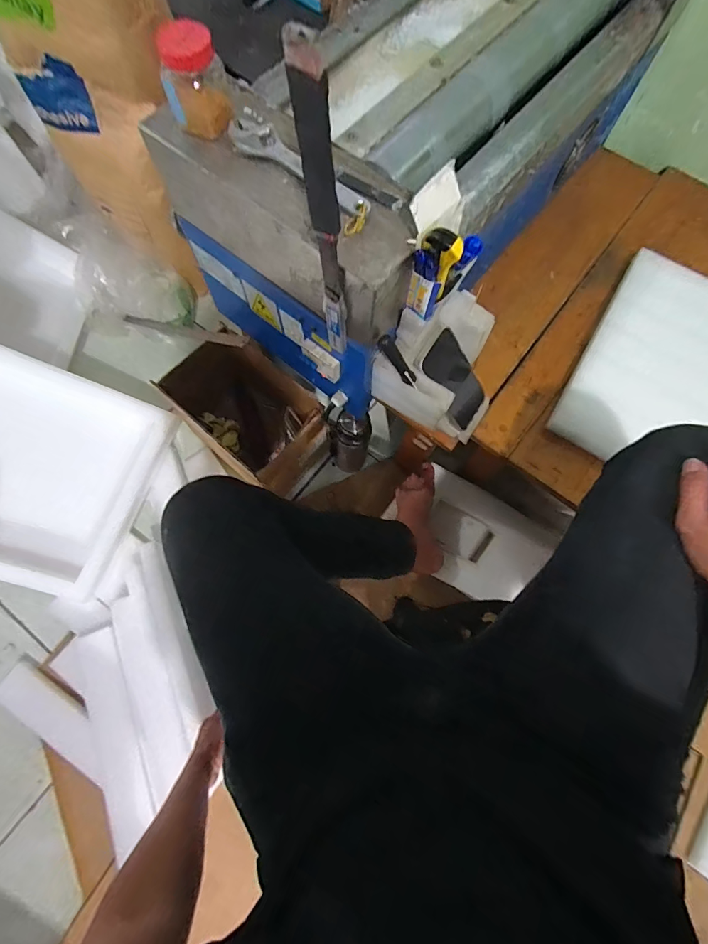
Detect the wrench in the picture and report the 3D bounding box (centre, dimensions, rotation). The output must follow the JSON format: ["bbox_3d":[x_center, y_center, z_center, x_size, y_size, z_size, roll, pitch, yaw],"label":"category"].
[{"bbox_3d":[-0.064,-0.329,0.447,0.188,0.011,0.046,41,75,10],"label":"wrench"}]

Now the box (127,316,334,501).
[{"bbox_3d":[-0.227,-0.106,0.971,0.306,0.313,0.211,43,76,11],"label":"box"}]

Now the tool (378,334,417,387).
[{"bbox_3d":[0.057,-0.146,0.543,0.020,0.081,0.015,16,65,49],"label":"tool"}]

